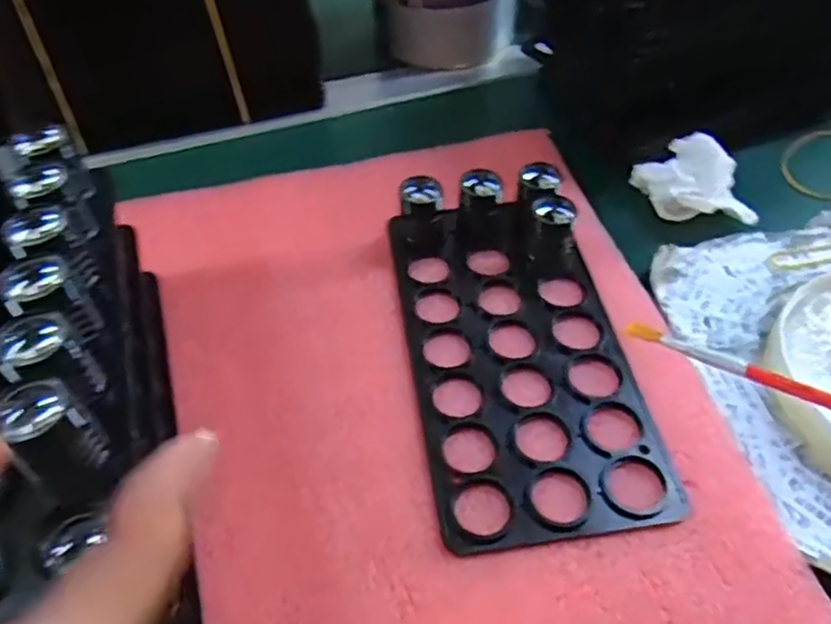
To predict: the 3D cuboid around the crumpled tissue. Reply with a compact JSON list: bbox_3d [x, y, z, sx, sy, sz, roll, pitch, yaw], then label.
[{"bbox_3d":[0.159,-0.075,0.389,0.057,0.033,0.048,-3,50,-2],"label":"crumpled tissue"}]

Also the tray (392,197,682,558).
[{"bbox_3d":[0.048,0.016,0.322,0.098,0.012,0.184,-7,50,-5],"label":"tray"}]

